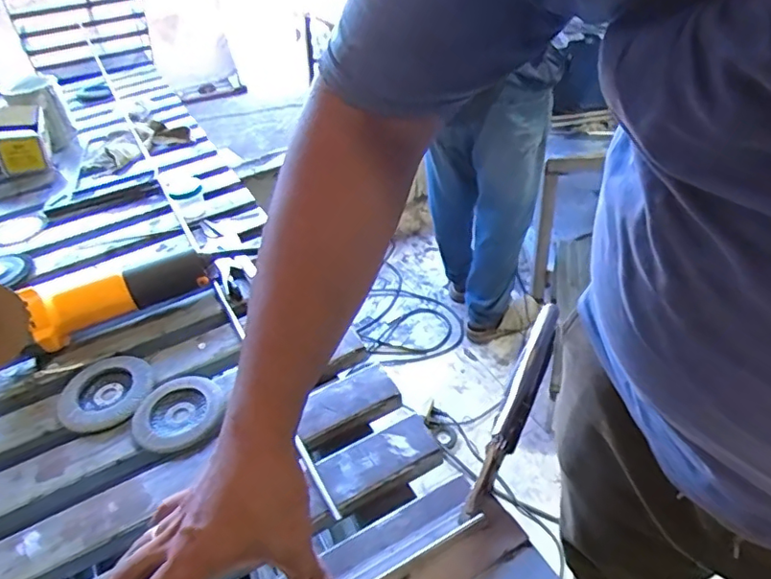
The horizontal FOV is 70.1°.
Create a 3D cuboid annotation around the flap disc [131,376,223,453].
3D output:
[{"bbox_3d":[-0.204,0.120,0.541,0.082,0.009,0.079,-4,40,4],"label":"flap disc"}]

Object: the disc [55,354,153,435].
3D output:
[{"bbox_3d":[-0.290,0.105,0.569,0.090,0.014,0.090,-4,40,4],"label":"disc"}]

